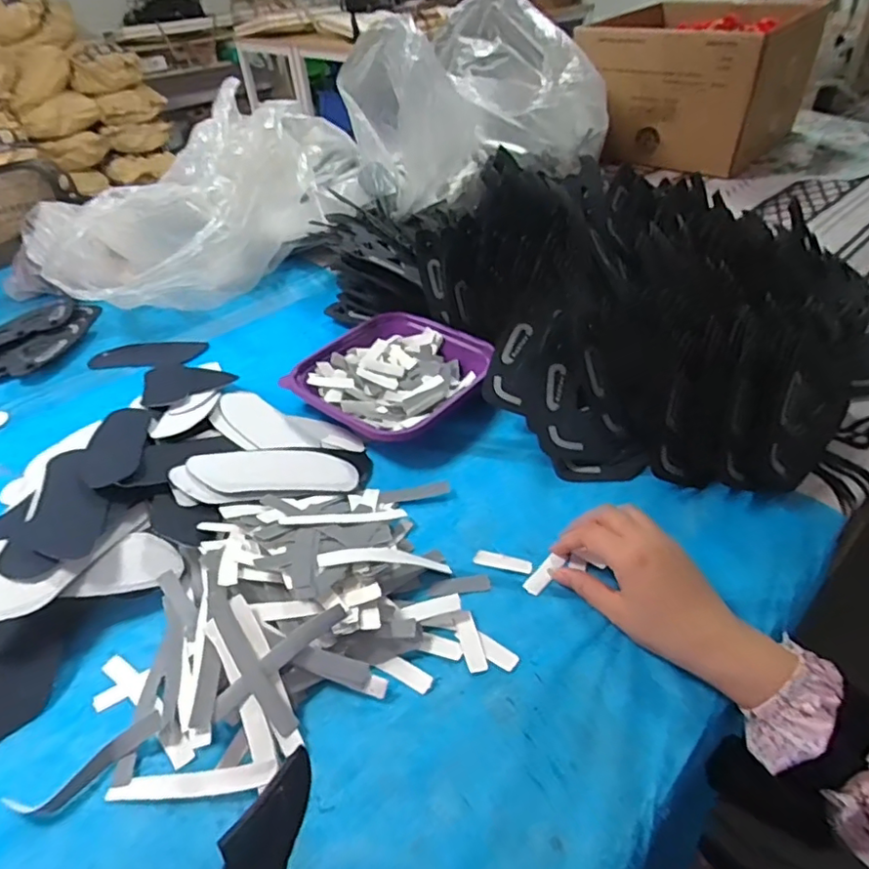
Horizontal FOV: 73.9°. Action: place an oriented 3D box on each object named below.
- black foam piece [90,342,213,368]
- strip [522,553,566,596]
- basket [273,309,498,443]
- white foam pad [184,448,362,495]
[{"bbox_3d":[-0.372,-0.103,0.750,0.146,0.009,0.059,-2,41,2],"label":"black foam piece"},{"bbox_3d":[0.084,0.109,0.447,0.014,0.007,0.039,31,49,27],"label":"strip"},{"bbox_3d":[-0.044,-0.068,0.644,0.190,0.044,0.182,20,46,25],"label":"basket"},{"bbox_3d":[-0.149,0.034,0.544,0.147,0.005,0.065,1,37,-15],"label":"white foam pad"}]

